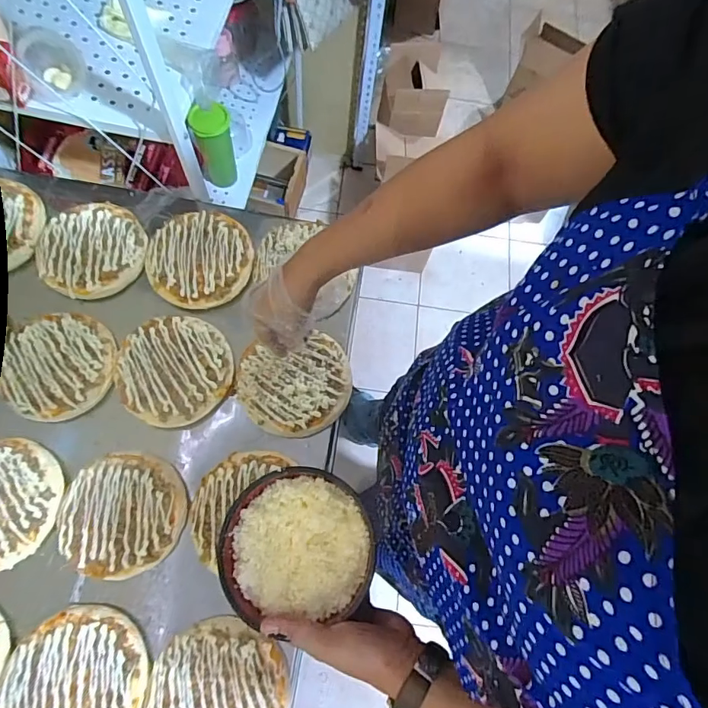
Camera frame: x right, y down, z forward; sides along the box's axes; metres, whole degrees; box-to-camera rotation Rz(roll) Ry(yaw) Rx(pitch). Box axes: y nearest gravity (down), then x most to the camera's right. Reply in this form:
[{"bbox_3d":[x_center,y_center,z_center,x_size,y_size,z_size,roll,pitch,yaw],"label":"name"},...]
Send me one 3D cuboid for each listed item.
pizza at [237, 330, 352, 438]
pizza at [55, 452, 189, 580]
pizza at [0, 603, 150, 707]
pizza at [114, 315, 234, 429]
[{"bbox_3d":[-0.077,0.040,0.613,0.146,0.013,0.130,-15,72,-7],"label":"pizza"},{"bbox_3d":[-0.277,0.191,0.556,0.140,0.014,0.136,6,71,0],"label":"pizza"},{"bbox_3d":[-0.303,0.358,0.497,0.149,0.016,0.142,1,71,-2],"label":"pizza"},{"bbox_3d":[-0.239,0.021,0.617,0.147,0.013,0.144,-2,71,-3],"label":"pizza"}]

